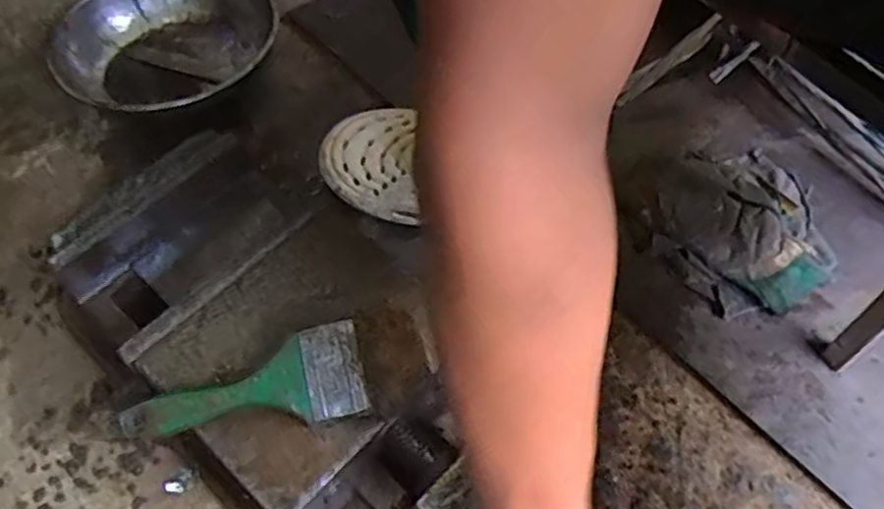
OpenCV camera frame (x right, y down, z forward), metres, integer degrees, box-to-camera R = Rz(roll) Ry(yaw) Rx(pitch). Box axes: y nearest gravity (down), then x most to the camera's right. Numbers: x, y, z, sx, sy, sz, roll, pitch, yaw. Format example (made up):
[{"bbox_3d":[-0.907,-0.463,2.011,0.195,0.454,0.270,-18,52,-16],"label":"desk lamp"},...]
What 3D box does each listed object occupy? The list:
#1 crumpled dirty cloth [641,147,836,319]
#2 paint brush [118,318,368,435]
[{"bbox_3d":[0.268,-0.029,0.608,0.162,0.044,0.154,-31,57,-18],"label":"crumpled dirty cloth"},{"bbox_3d":[-0.122,0.086,0.424,0.150,0.008,0.055,-16,75,0],"label":"paint brush"}]

